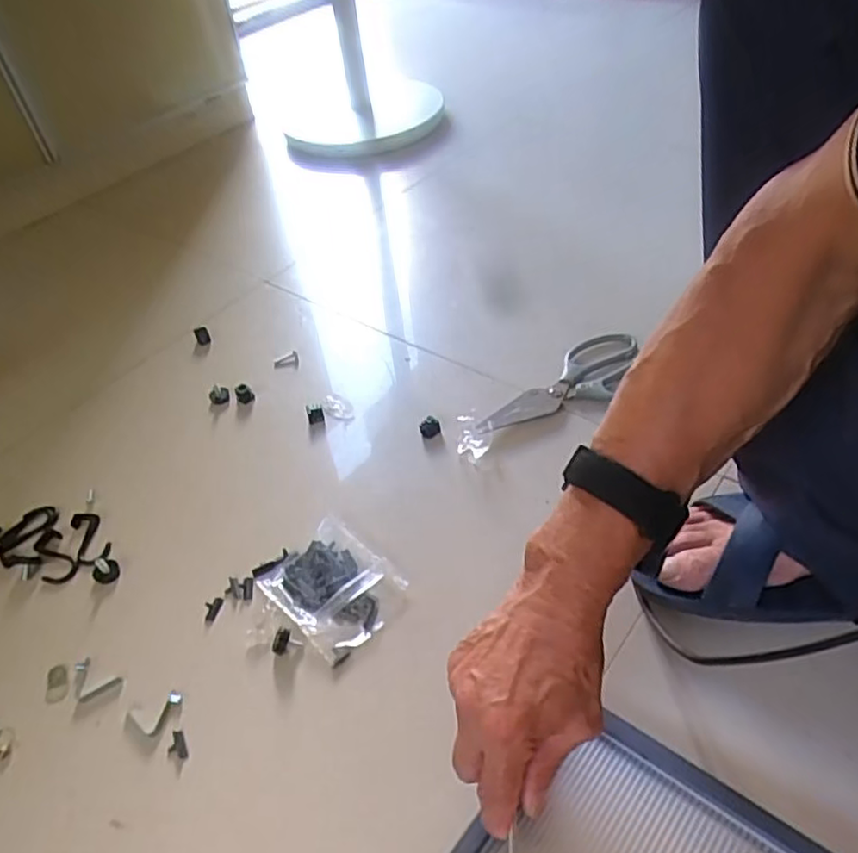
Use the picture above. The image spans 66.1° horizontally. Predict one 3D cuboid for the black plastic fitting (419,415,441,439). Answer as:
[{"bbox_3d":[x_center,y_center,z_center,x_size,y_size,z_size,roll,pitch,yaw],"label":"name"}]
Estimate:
[{"bbox_3d":[0.001,0.001,0.637,0.020,0.017,0.017,-7,45,0],"label":"black plastic fitting"}]

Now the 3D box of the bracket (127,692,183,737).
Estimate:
[{"bbox_3d":[-0.194,0.204,0.466,0.039,0.004,0.025,-21,46,-13],"label":"bracket"}]

